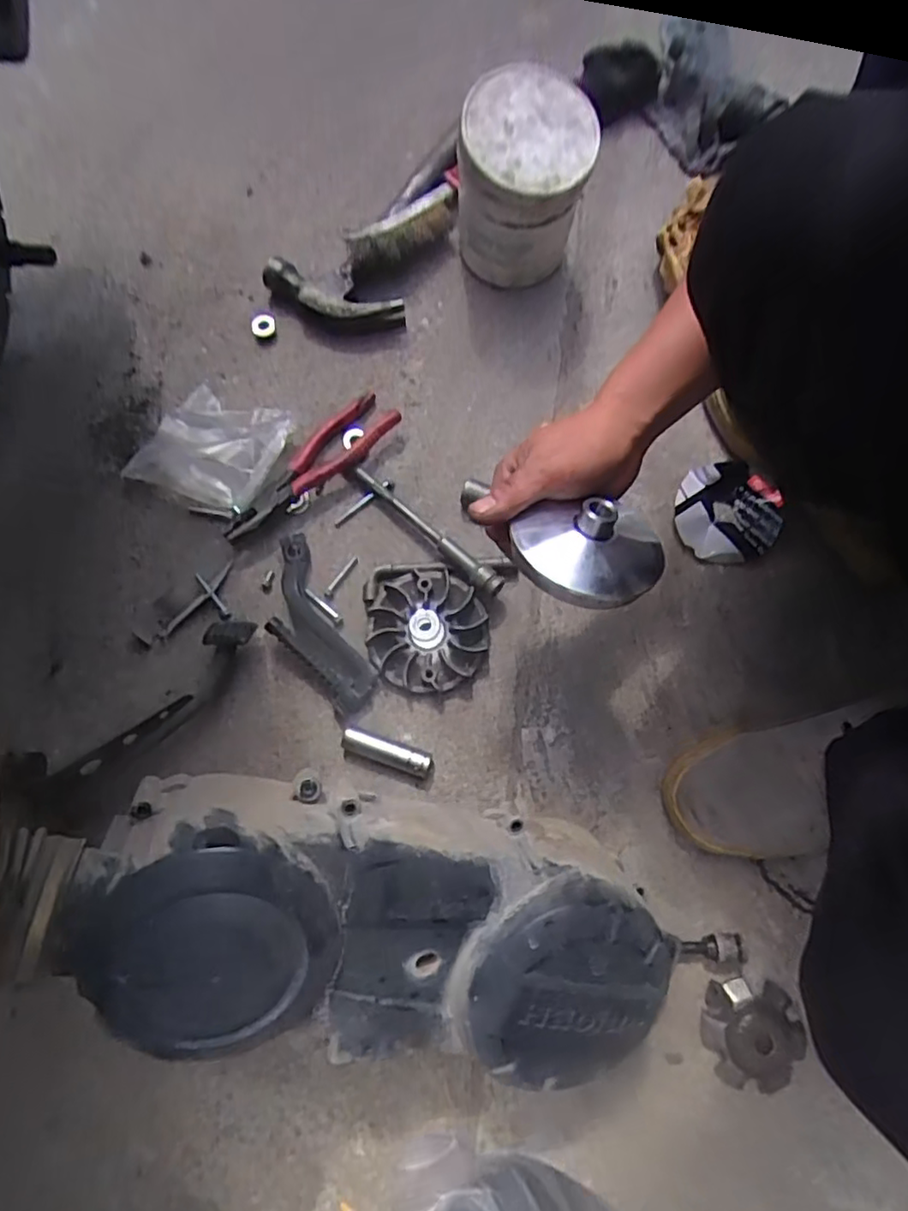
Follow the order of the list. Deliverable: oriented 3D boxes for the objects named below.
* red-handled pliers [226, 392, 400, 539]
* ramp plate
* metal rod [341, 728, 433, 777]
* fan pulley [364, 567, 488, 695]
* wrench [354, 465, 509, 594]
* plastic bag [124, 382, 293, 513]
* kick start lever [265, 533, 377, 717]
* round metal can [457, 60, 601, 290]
[{"bbox_3d":[-0.140,-0.137,0.643,0.194,0.030,0.057,-43,80,-11],"label":"red-handled pliers"},{"bbox_3d":[0.243,0.349,0.536,0.074,0.019,0.076,0,75,-1],"label":"ramp plate"},{"bbox_3d":[-0.059,0.130,0.581,0.081,0.018,0.020,19,75,4],"label":"metal rod"},{"bbox_3d":[-0.024,0.020,0.605,0.105,0.029,0.111,0,75,-1],"label":"fan pulley"},{"bbox_3d":[-0.026,-0.075,0.624,0.017,0.033,0.182,-44,80,-12],"label":"wrench"},{"bbox_3d":[-0.232,-0.153,0.635,0.137,0.054,0.112,17,75,3],"label":"plastic bag"},{"bbox_3d":[-0.131,0.018,0.600,0.060,0.029,0.170,-27,77,-8],"label":"kick start lever"},{"bbox_3d":[0.072,-0.437,0.681,0.125,0.142,0.148,12,75,2],"label":"round metal can"}]

